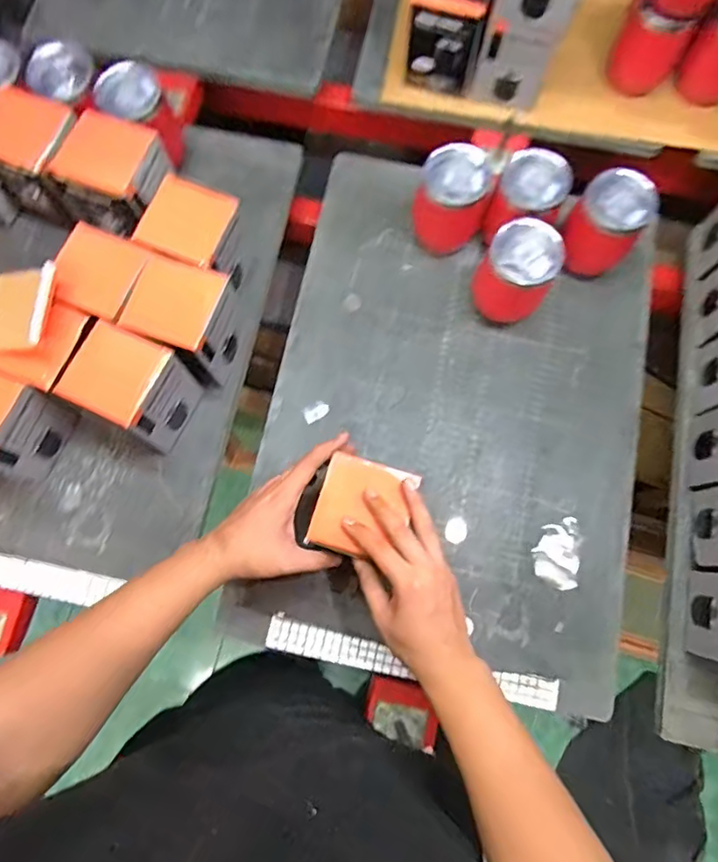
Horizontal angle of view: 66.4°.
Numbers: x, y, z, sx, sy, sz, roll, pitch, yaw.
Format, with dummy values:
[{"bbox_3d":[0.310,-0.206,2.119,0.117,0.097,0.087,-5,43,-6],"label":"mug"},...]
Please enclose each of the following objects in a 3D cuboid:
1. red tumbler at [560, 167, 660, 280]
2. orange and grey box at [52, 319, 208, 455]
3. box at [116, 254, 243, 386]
[{"bbox_3d":[0.295,-0.246,0.666,0.080,0.114,0.077,0,75,1],"label":"red tumbler"},{"bbox_3d":[-0.248,-0.046,0.614,0.093,0.122,0.091,26,77,7],"label":"orange and grey box"},{"bbox_3d":[-0.193,-0.124,0.630,0.089,0.119,0.093,22,77,7],"label":"box"}]

